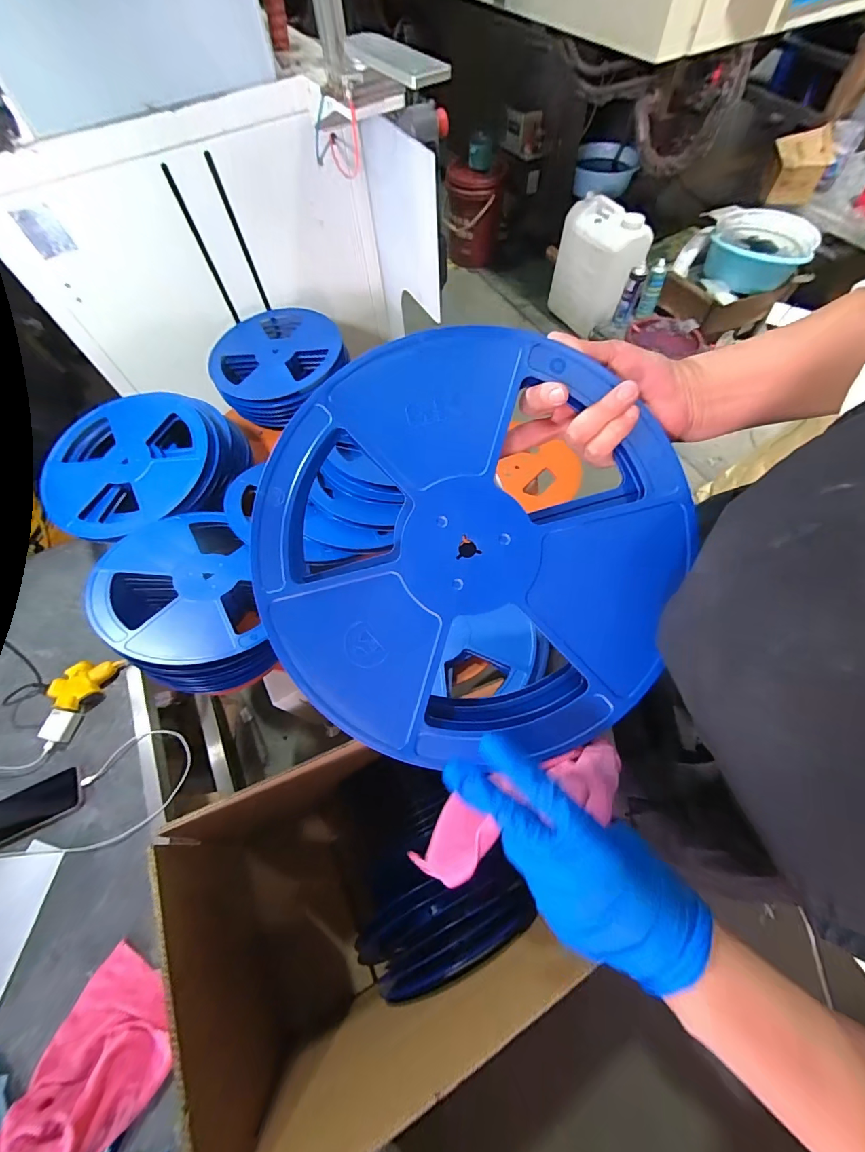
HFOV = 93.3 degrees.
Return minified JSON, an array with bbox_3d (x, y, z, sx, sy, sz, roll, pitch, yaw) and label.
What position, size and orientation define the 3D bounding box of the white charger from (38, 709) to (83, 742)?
[{"bbox_3d":[-0.701,0.283,0.771,0.049,0.028,0.053,9,64,7],"label":"white charger"}]

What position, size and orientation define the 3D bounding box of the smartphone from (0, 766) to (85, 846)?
[{"bbox_3d":[-0.705,0.409,0.719,0.162,0.004,0.078,-23,65,-9],"label":"smartphone"}]

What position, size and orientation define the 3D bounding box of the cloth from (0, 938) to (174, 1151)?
[{"bbox_3d":[-0.467,0.683,0.544,0.173,0.044,0.245,24,67,14],"label":"cloth"}]

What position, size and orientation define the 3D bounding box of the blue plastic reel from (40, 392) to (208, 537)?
[{"bbox_3d":[-0.605,-0.229,0.814,0.317,0.047,0.336,-8,63,-1],"label":"blue plastic reel"}]

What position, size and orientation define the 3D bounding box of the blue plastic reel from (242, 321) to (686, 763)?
[{"bbox_3d":[0.025,-0.024,0.313,0.308,0.035,0.304,-7,90,3],"label":"blue plastic reel"}]

